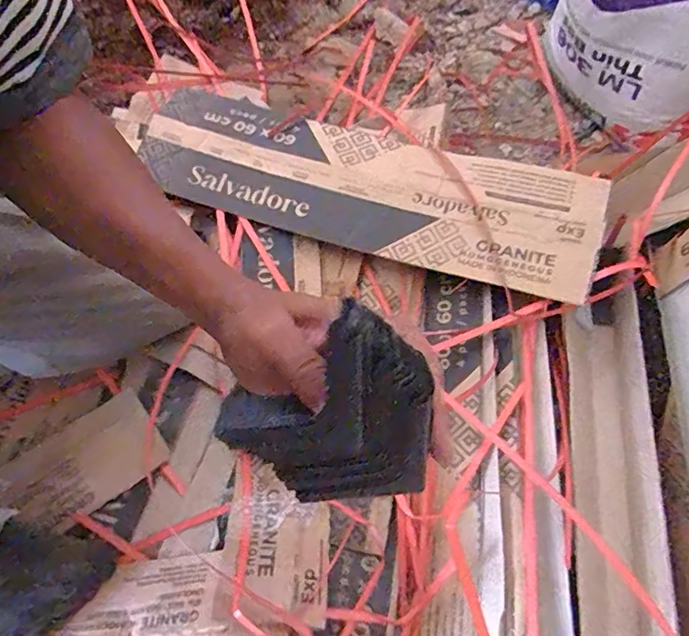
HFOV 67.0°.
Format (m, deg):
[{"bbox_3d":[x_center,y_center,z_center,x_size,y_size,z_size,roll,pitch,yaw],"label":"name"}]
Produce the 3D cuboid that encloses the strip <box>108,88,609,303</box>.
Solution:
[{"bbox_3d":[0.011,-0.181,0.674,0.607,0.042,0.184,17,73,12],"label":"strip"}]

